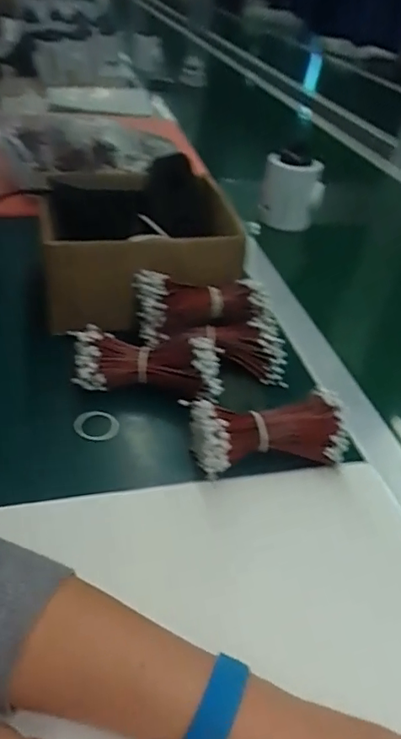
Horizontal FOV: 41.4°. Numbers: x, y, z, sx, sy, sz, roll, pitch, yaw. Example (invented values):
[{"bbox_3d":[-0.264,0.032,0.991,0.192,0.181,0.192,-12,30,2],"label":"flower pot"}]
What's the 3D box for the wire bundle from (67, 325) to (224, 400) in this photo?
[{"bbox_3d":[-0.048,-0.004,0.484,0.134,0.050,0.045,5,42,0],"label":"wire bundle"}]

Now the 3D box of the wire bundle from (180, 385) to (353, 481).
[{"bbox_3d":[0.054,0.051,0.432,0.123,0.045,0.057,-1,42,-7],"label":"wire bundle"}]

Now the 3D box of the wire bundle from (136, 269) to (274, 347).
[{"bbox_3d":[0.003,-0.067,0.520,0.130,0.052,0.049,-3,43,-8],"label":"wire bundle"}]

